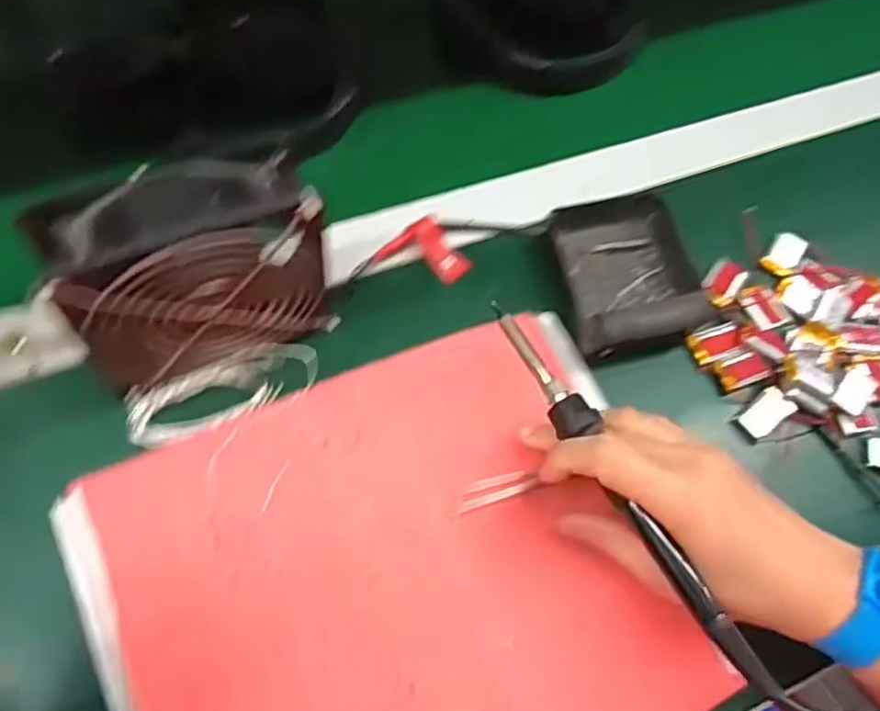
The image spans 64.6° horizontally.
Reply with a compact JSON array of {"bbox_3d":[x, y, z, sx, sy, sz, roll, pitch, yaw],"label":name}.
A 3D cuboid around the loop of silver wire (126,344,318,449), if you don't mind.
[{"bbox_3d":[-0.115,0.016,0.367,0.098,0.015,0.035,-18,67,-15],"label":"loop of silver wire"}]

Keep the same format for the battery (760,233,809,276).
[{"bbox_3d":[0.229,-0.067,0.461,0.020,0.008,0.032,36,65,11],"label":"battery"}]

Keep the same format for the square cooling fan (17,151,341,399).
[{"bbox_3d":[-0.117,-0.036,0.338,0.120,0.113,0.051,-20,71,-16],"label":"square cooling fan"}]

